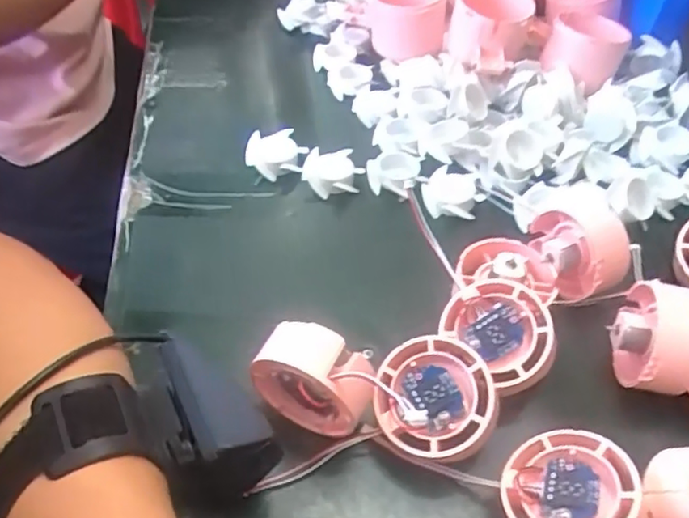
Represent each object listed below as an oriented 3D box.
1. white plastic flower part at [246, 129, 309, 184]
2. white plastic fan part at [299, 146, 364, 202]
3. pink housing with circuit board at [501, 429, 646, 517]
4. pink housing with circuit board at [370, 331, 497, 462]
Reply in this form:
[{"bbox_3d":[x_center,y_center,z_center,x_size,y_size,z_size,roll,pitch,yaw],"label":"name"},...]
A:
[{"bbox_3d":[-0.047,-0.072,0.421,0.040,0.019,0.029,-10,50,-12],"label":"white plastic flower part"},{"bbox_3d":[-0.008,-0.057,0.416,0.037,0.022,0.029,-14,51,-15],"label":"white plastic fan part"},{"bbox_3d":[0.096,0.102,0.257,0.052,0.025,0.054,1,42,35],"label":"pink housing with circuit board"},{"bbox_3d":[0.041,0.063,0.283,0.052,0.023,0.052,4,69,10],"label":"pink housing with circuit board"}]

